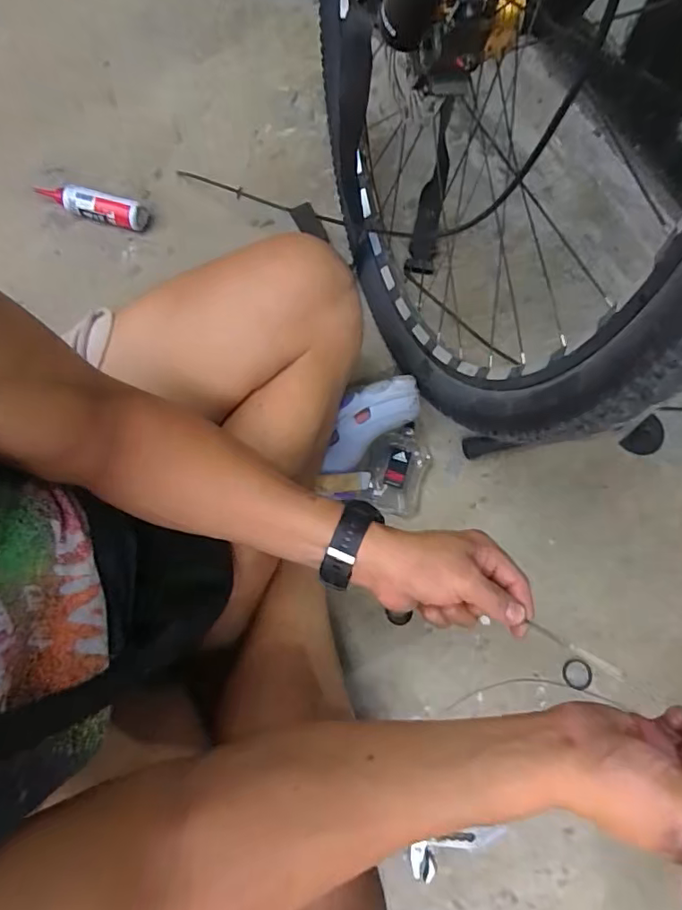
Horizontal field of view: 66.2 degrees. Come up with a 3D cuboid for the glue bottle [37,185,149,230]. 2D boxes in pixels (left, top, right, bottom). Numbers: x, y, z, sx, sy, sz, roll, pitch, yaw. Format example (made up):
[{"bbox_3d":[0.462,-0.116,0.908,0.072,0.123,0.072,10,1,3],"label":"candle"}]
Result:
[{"bbox_3d":[-0.385,-0.380,0.798,0.173,0.033,0.036,12,72,3],"label":"glue bottle"}]

